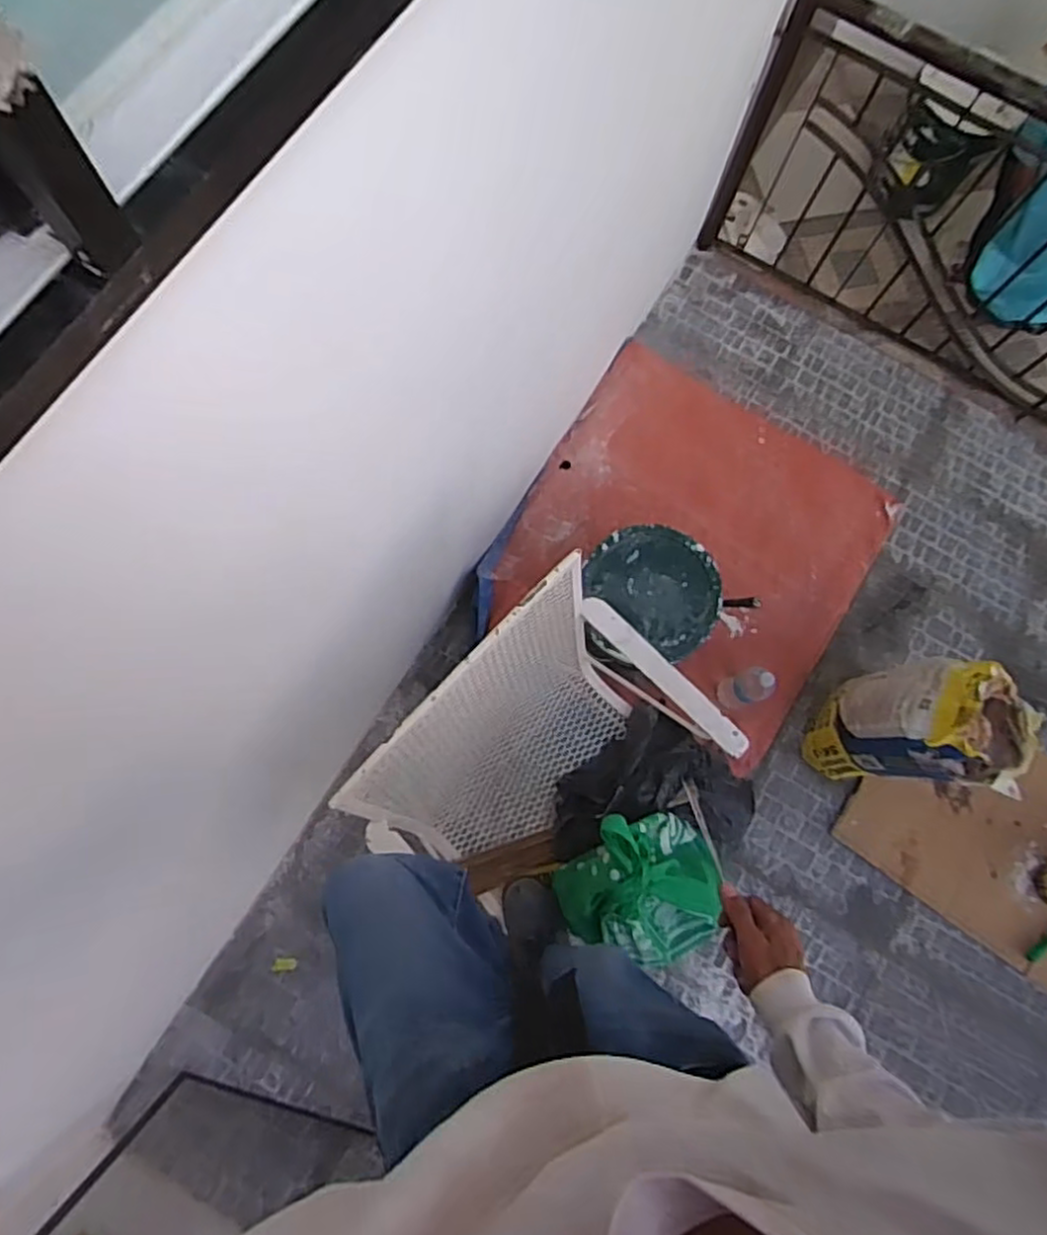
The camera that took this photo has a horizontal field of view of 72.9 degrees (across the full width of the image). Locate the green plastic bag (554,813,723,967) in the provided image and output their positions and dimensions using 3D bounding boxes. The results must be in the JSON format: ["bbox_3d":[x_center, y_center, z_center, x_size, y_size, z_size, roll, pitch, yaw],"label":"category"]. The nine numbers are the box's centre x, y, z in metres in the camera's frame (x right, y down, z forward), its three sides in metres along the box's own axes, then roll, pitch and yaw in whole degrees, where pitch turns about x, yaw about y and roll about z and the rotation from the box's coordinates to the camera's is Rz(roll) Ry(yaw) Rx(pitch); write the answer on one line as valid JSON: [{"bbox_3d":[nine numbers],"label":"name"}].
[{"bbox_3d":[0.198,0.466,1.210,0.255,0.201,0.244,6,76,-2],"label":"green plastic bag"}]

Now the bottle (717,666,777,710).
[{"bbox_3d":[0.526,0.165,1.673,0.072,0.209,0.078,1,77,-3],"label":"bottle"}]

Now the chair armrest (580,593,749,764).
[{"bbox_3d":[0.254,0.106,1.281,0.045,0.049,0.387,-43,83,-12],"label":"chair armrest"}]

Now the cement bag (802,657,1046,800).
[{"bbox_3d":[0.831,0.250,1.527,0.235,0.536,0.207,36,77,5],"label":"cement bag"}]

